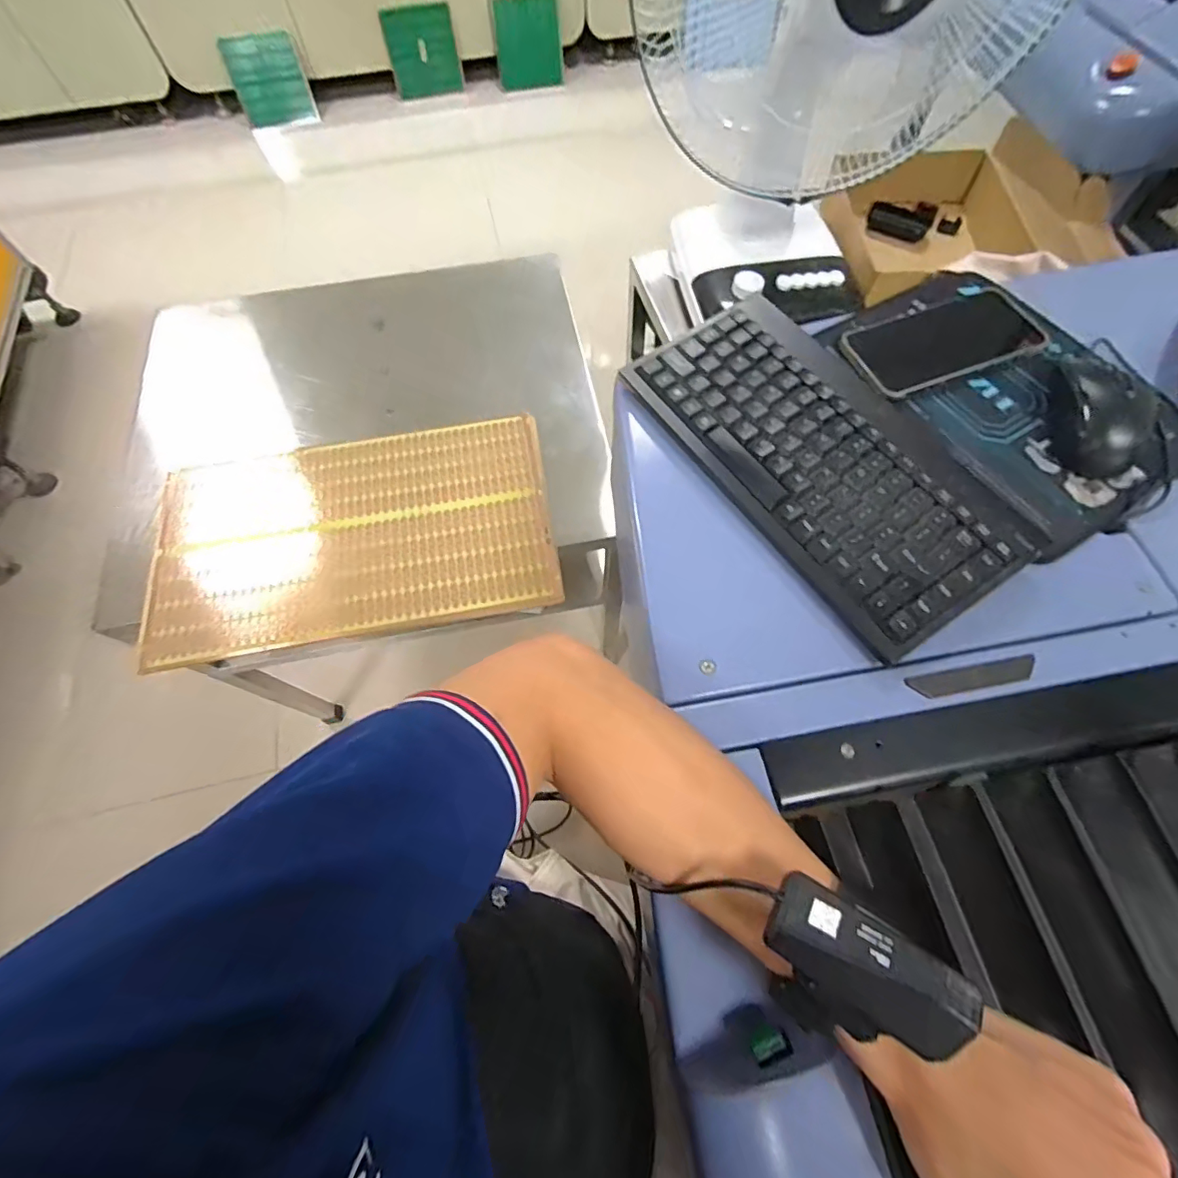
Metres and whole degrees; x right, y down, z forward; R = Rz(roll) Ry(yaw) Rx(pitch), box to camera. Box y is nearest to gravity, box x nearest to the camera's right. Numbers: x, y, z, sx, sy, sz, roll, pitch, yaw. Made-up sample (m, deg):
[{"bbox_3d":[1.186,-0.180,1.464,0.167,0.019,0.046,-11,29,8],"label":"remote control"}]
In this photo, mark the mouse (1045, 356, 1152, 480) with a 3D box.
[{"bbox_3d":[0.387,-0.142,0.400,0.053,0.034,0.112,10,67,5],"label":"mouse"}]

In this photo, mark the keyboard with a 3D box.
[{"bbox_3d":[0.165,-0.100,0.385,0.143,0.026,0.290,-32,70,-12],"label":"keyboard"}]

